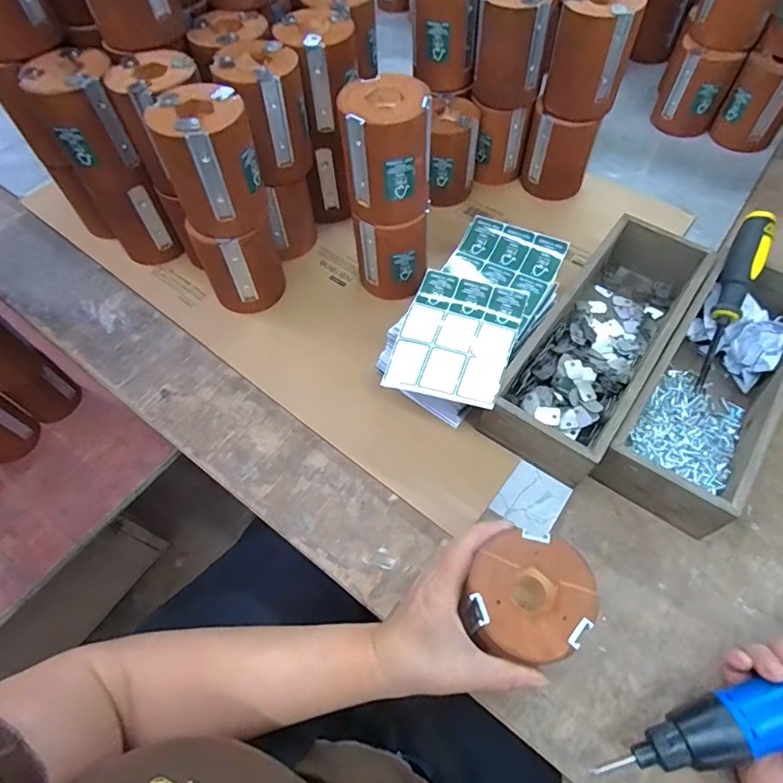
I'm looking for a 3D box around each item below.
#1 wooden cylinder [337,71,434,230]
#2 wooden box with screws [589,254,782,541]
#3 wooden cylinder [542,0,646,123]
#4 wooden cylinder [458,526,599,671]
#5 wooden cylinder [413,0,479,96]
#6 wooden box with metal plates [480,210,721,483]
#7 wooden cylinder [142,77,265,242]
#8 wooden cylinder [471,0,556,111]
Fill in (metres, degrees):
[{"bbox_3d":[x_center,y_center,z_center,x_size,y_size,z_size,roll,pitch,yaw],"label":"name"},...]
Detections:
[{"bbox_3d":[-0.002,-0.218,0.442,0.076,0.102,0.071,0,59,4],"label":"wooden cylinder"},{"bbox_3d":[0.297,-0.012,0.446,0.102,0.065,0.283,31,65,20],"label":"wooden box with screws"},{"bbox_3d":[0.211,-0.361,0.513,0.078,0.102,0.076,12,60,10],"label":"wooden cylinder"},{"bbox_3d":[0.089,0.135,0.313,0.073,0.032,0.077,23,63,16],"label":"wooden cylinder"},{"bbox_3d":[0.062,-0.423,0.560,0.071,0.104,0.072,1,59,4],"label":"wooden cylinder"},{"bbox_3d":[0.208,-0.053,0.471,0.104,0.075,0.309,32,66,21],"label":"wooden box with metal plates"},{"bbox_3d":[-0.161,-0.207,0.434,0.083,0.100,0.080,-23,60,-10],"label":"wooden cylinder"},{"bbox_3d":[0.136,-0.386,0.534,0.081,0.102,0.068,3,59,5],"label":"wooden cylinder"}]

